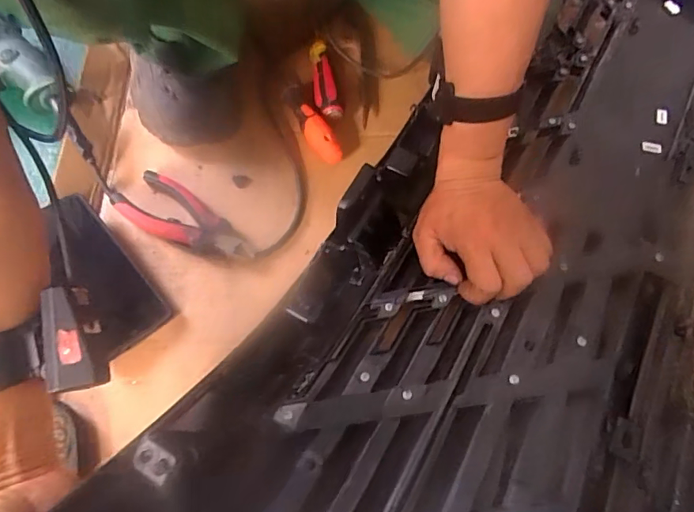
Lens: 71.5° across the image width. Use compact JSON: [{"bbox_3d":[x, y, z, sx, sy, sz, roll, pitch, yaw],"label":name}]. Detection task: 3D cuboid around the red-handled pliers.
[{"bbox_3d":[-0.167,-0.033,0.491,0.148,0.026,0.062,37,71,15],"label":"red-handled pliers"}]

